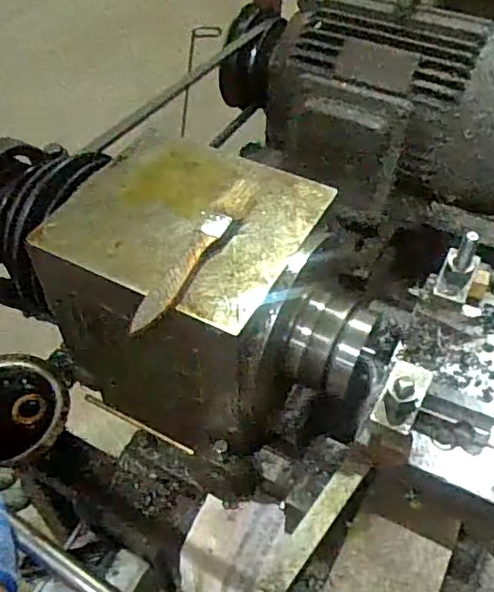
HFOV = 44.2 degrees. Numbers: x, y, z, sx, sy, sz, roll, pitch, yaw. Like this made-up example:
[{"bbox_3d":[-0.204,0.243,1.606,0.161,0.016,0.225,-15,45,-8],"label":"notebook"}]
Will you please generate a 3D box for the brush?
[{"bbox_3d":[-0.035,-0.031,0.405,0.023,0.012,0.145,23,53,19],"label":"brush"}]

